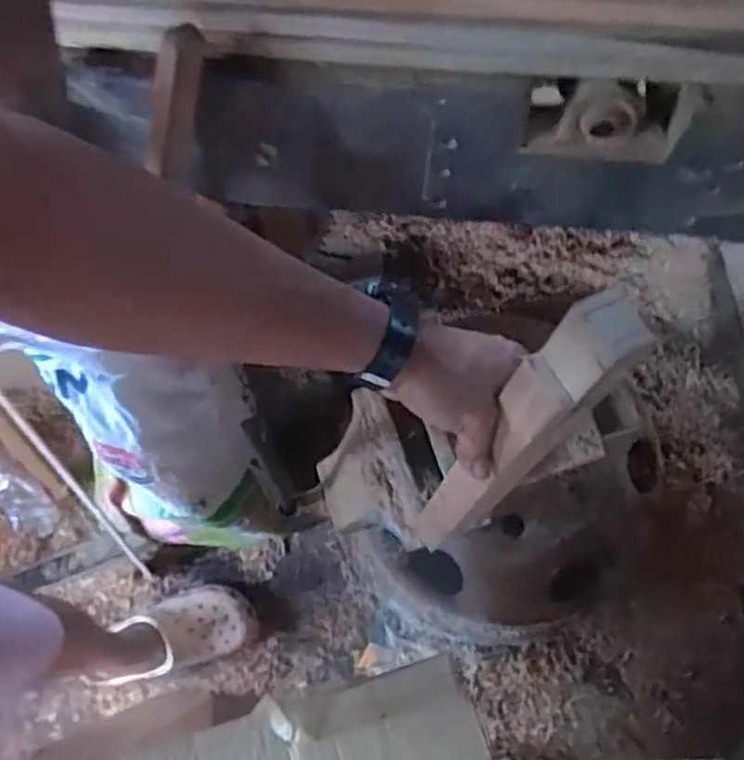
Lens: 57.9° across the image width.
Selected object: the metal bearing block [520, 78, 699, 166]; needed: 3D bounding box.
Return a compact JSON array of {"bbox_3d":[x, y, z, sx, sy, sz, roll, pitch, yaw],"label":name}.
[{"bbox_3d":[0.219,-0.244,0.631,0.136,0.070,0.038,5,71,2],"label":"metal bearing block"}]

